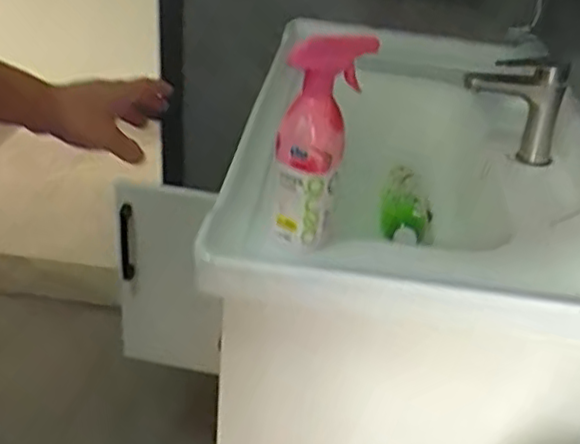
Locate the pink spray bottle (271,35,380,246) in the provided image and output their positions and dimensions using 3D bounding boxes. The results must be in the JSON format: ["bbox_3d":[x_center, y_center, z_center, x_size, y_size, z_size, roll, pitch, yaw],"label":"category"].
[{"bbox_3d":[0.029,-0.093,0.710,0.077,0.215,0.105,5,33,1],"label":"pink spray bottle"}]

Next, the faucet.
[{"bbox_3d":[0.305,-0.158,0.939,0.127,0.153,0.049,13,45,15],"label":"faucet"}]

